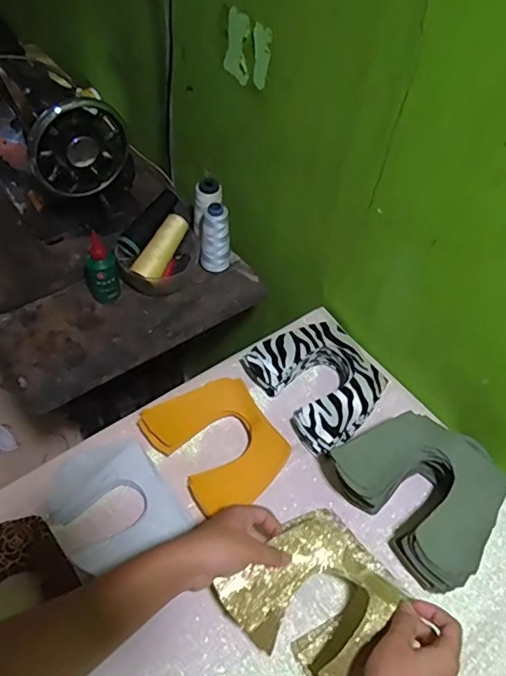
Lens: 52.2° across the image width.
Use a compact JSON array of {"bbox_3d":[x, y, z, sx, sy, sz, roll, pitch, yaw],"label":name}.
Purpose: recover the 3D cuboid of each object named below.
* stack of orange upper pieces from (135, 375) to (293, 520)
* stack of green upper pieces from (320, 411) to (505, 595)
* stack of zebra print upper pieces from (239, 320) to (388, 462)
[{"bbox_3d":[-0.041,0.119,0.604,0.124,0.017,0.149,-34,76,-15],"label":"stack of orange upper pieces"},{"bbox_3d":[0.190,0.161,0.576,0.155,0.067,0.176,-32,62,-25],"label":"stack of green upper pieces"},{"bbox_3d":[0.086,0.055,0.666,0.134,0.048,0.157,-32,62,-25],"label":"stack of zebra print upper pieces"}]

